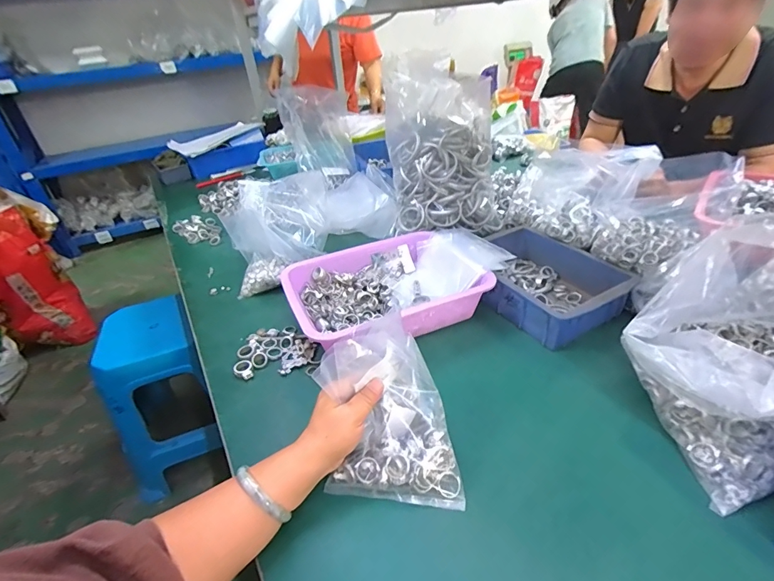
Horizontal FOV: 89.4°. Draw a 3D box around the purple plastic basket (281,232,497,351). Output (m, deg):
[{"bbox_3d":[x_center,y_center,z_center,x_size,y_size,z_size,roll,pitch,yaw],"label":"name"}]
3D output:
[{"bbox_3d":[-0.004,0.006,0.654,0.307,0.081,0.225,-14,35,-14],"label":"purple plastic basket"}]

